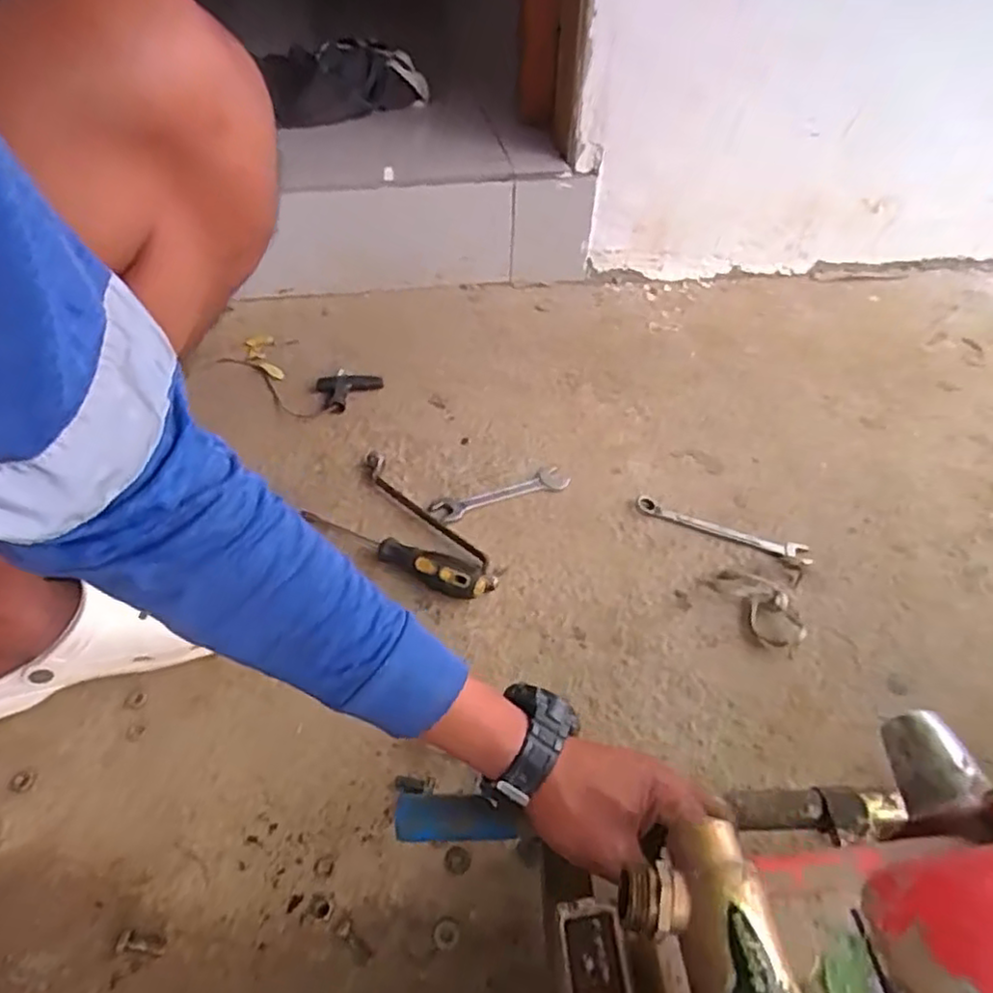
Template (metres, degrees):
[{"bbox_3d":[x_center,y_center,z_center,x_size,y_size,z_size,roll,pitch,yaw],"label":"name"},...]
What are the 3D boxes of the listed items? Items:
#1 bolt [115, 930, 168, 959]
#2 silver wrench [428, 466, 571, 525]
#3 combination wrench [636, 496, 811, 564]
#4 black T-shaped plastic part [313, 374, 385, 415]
[{"bbox_3d":[-0.230,0.289,0.433,0.031,0.007,0.012,7,48,6],"label":"bolt"},{"bbox_3d":[0.005,-0.003,0.708,0.147,0.005,0.031,-16,50,-20],"label":"silver wrench"},{"bbox_3d":[0.234,0.035,0.699,0.179,0.009,0.025,18,48,11],"label":"combination wrench"},{"bbox_3d":[-0.178,-0.121,0.803,0.079,0.017,0.056,2,47,-5],"label":"black T-shaped plastic part"}]

